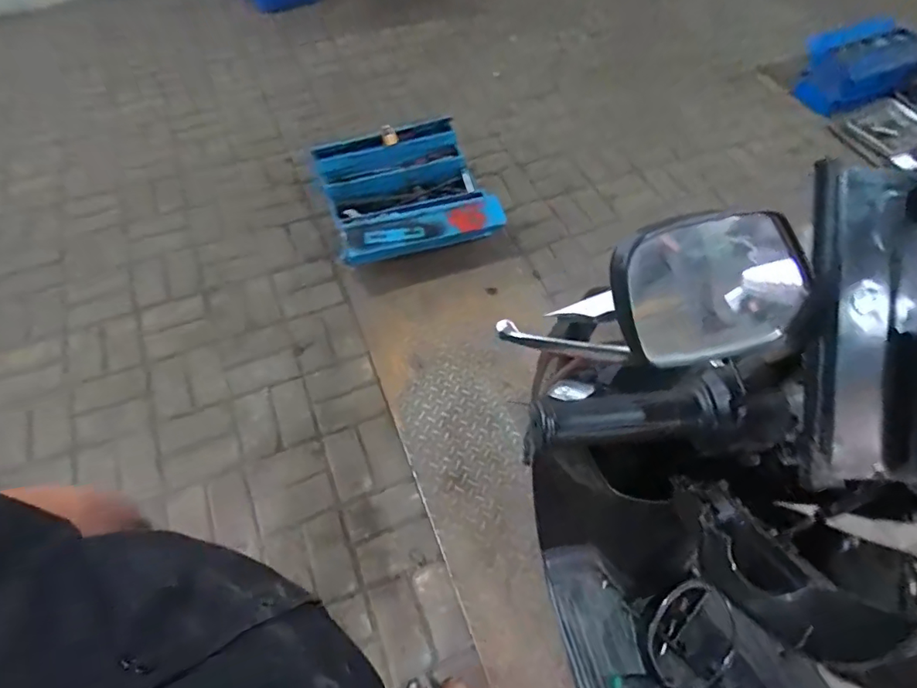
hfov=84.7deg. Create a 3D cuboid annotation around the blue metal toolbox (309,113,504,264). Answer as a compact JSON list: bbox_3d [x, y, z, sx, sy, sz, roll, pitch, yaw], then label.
[{"bbox_3d":[-0.196,-0.562,1.872,0.563,0.203,0.564,-16,58,-11],"label":"blue metal toolbox"}]

